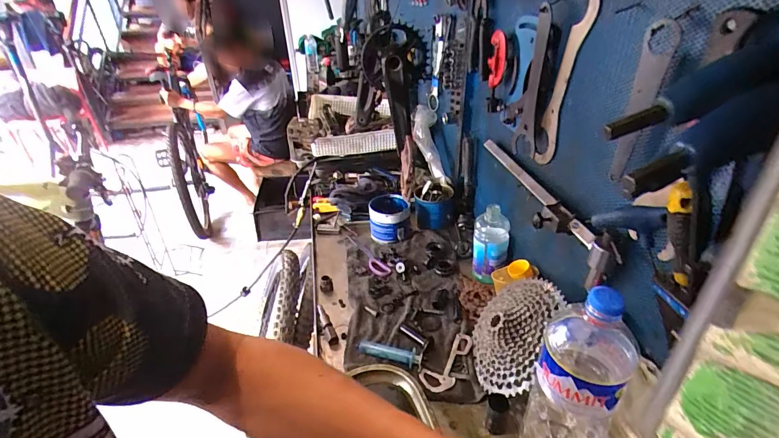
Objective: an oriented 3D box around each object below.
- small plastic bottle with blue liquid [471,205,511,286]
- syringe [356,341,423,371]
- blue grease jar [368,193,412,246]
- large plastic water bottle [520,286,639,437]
[{"bbox_3d":[0.210,0.050,0.824,0.061,0.152,0.076,-16,35,-21],"label":"small plastic bottle with blue liquid"},{"bbox_3d":[0.000,0.233,0.680,0.113,0.021,0.031,6,33,13],"label":"syringe"},{"bbox_3d":[-0.001,-0.003,0.987,0.105,0.084,0.096,-4,32,-2],"label":"blue grease jar"},{"bbox_3d":[0.216,0.199,0.452,0.093,0.294,0.097,18,37,28],"label":"large plastic water bottle"}]

